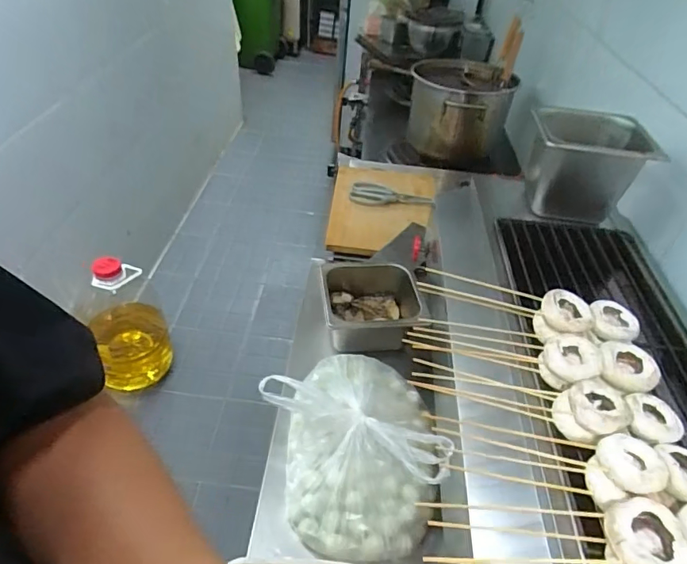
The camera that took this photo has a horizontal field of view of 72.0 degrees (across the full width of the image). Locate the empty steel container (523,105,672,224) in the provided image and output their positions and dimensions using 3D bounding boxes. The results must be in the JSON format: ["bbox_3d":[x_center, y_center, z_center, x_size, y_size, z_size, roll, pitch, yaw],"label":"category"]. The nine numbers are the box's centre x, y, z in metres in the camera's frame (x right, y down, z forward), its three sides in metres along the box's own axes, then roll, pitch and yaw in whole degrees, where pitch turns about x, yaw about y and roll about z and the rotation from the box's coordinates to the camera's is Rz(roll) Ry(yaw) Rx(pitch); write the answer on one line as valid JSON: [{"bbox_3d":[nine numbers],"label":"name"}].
[{"bbox_3d":[0.387,-0.183,0.772,0.164,0.132,0.153,14,43,10],"label":"empty steel container"}]

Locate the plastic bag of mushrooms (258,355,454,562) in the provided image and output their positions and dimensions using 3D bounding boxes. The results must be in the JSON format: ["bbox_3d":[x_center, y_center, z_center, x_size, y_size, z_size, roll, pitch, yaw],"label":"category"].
[{"bbox_3d":[0.014,0.204,0.635,0.221,0.106,0.265,-5,43,-10],"label":"plastic bag of mushrooms"}]

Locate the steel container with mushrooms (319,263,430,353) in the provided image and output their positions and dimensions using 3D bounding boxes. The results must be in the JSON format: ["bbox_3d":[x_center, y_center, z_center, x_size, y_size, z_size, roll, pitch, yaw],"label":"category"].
[{"bbox_3d":[0.046,0.045,0.839,0.172,0.090,0.166,3,42,-1],"label":"steel container with mushrooms"}]

